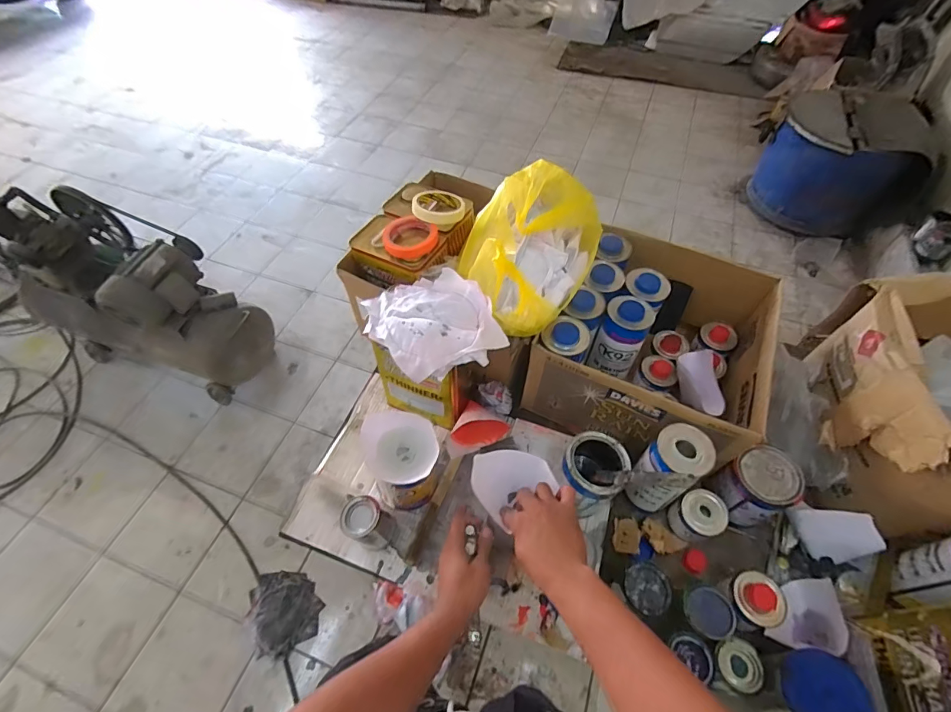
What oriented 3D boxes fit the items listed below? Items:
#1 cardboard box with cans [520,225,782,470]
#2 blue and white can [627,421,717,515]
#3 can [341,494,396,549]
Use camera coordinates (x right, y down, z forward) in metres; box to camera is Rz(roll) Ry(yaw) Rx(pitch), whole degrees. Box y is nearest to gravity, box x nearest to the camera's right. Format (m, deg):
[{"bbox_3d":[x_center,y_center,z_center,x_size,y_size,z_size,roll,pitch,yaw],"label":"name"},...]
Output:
[{"bbox_3d":[0.330,-0.020,0.858,0.380,0.205,0.378,21,58,14],"label":"cardboard box with cans"},{"bbox_3d":[0.304,0.188,0.698,0.093,0.177,0.078,-32,61,-20],"label":"blue and white can"},{"bbox_3d":[-0.176,0.271,0.712,0.076,0.075,0.066,4,56,3],"label":"can"}]

